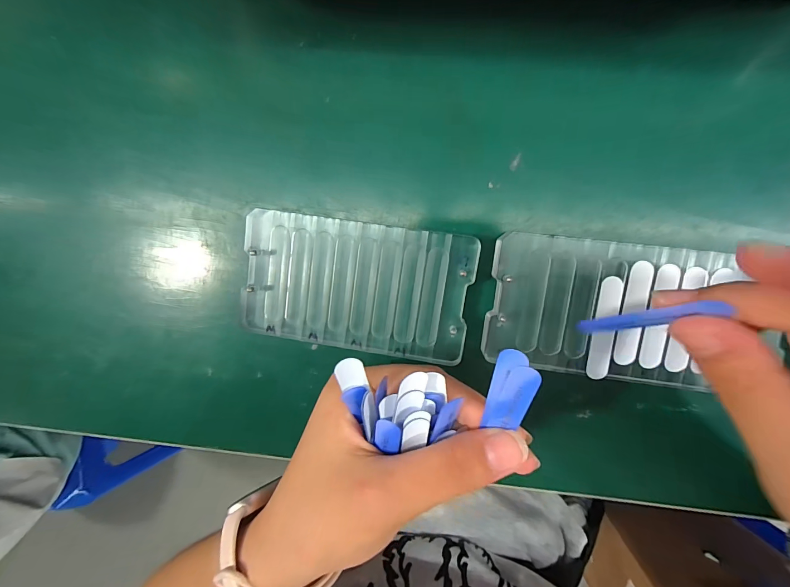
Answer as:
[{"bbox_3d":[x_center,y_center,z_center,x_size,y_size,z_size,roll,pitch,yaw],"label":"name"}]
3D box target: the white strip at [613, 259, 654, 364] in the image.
[{"bbox_3d":[0.115,0.011,0.168,0.008,0.004,0.052,5,98,6],"label":"white strip"}]

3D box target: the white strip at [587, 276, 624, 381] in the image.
[{"bbox_3d":[0.104,0.018,0.170,0.011,0.004,0.051,6,98,6],"label":"white strip"}]

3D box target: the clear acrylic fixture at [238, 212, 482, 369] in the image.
[{"bbox_3d":[-0.022,-0.004,0.188,0.122,0.012,0.067,9,98,5],"label":"clear acrylic fixture"}]

